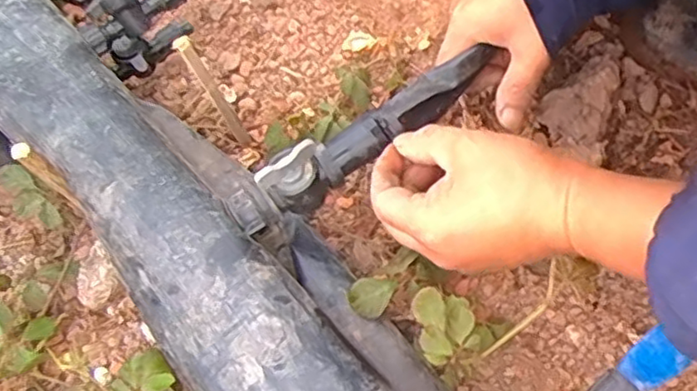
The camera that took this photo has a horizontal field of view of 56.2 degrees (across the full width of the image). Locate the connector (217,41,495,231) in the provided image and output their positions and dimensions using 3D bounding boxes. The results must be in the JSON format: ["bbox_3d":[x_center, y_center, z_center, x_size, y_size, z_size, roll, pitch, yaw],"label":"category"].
[{"bbox_3d":[0.012,-0.041,0.414,0.195,0.035,0.032,-34,74,-9],"label":"connector"}]

